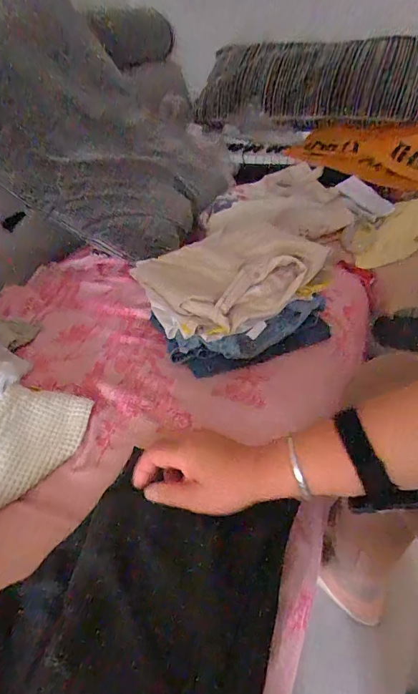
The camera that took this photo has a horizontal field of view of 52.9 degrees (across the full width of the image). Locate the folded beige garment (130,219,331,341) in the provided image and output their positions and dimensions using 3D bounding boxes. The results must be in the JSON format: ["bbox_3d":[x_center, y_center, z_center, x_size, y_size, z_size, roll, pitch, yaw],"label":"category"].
[{"bbox_3d":[0.027,-0.127,0.699,0.265,0.060,0.238,-27,41,-23],"label":"folded beige garment"}]

